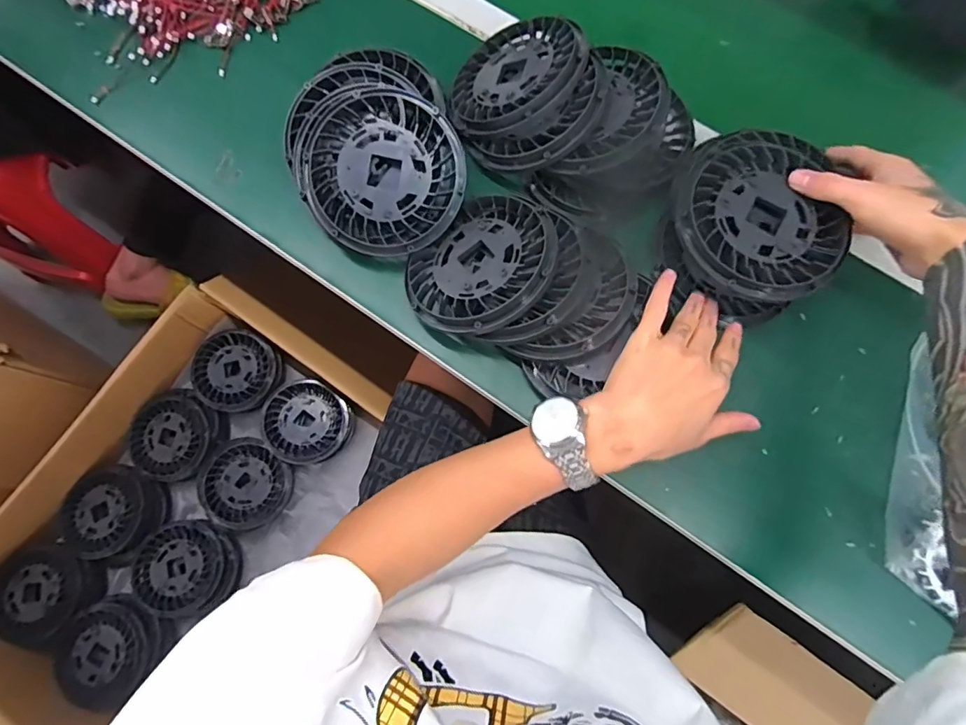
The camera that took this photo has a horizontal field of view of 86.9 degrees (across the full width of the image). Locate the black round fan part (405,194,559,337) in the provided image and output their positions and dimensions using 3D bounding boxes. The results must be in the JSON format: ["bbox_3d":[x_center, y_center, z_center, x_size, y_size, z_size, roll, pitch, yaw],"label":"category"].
[{"bbox_3d":[0.000,-0.079,0.419,0.126,0.018,0.108,-43,58,1],"label":"black round fan part"}]

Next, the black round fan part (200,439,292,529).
[{"bbox_3d":[-0.380,0.195,0.821,0.133,0.055,0.133,0,76,0],"label":"black round fan part"}]

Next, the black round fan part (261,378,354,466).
[{"bbox_3d":[-0.287,0.099,0.831,0.141,0.040,0.132,19,77,5],"label":"black round fan part"}]

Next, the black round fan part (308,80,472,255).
[{"bbox_3d":[-0.082,-0.160,0.433,0.128,0.018,0.132,0,98,-1],"label":"black round fan part"}]

